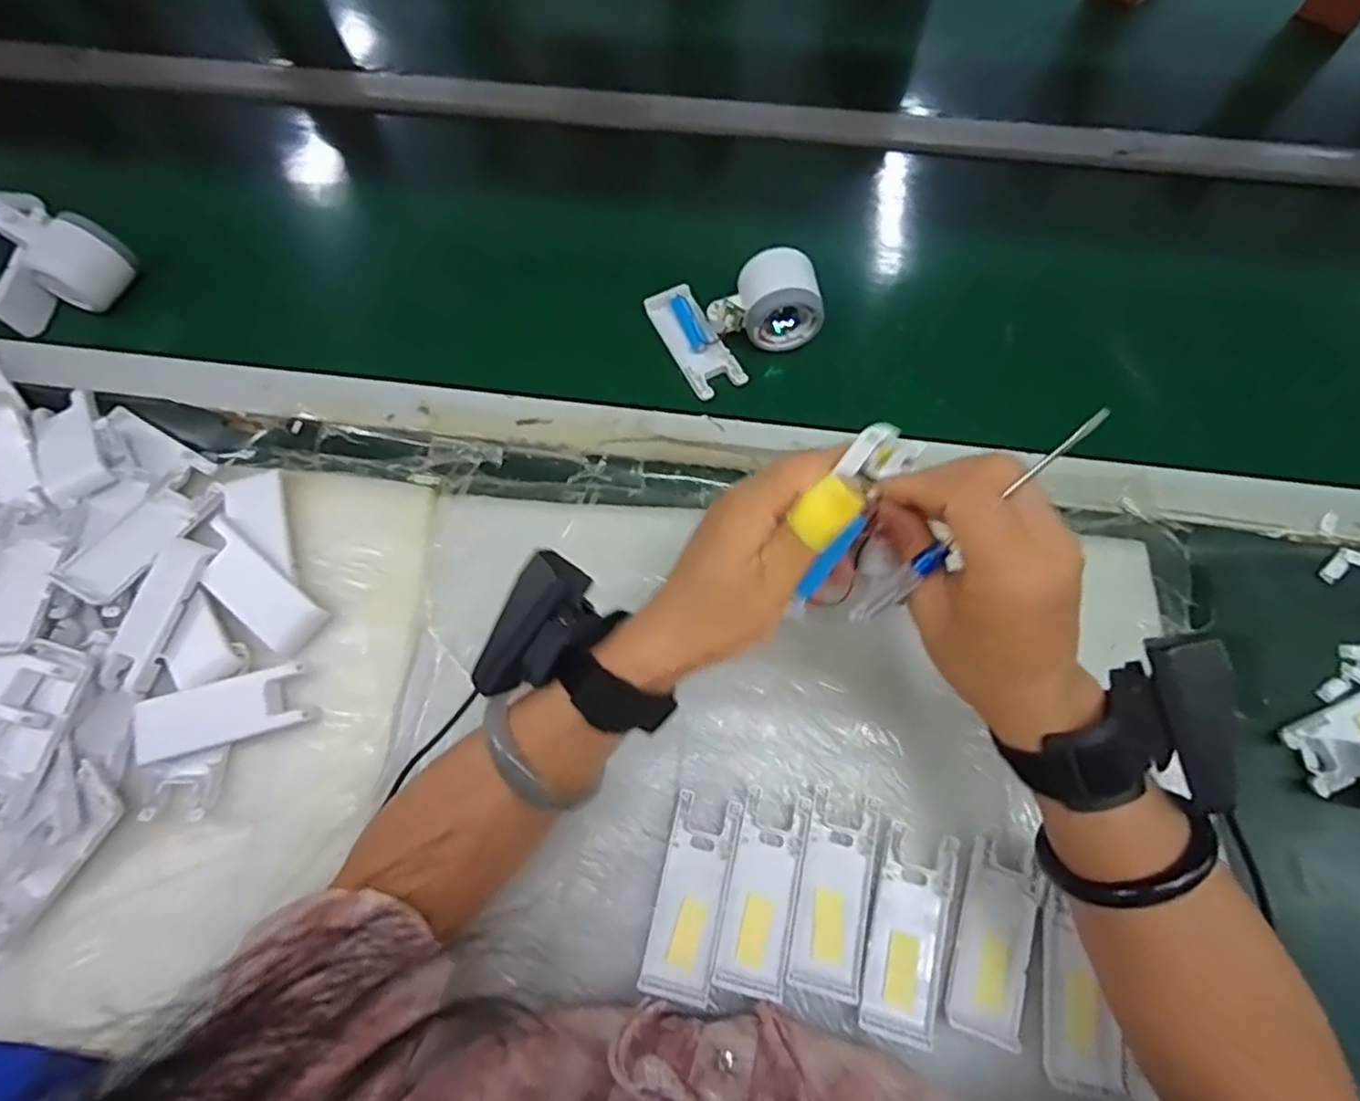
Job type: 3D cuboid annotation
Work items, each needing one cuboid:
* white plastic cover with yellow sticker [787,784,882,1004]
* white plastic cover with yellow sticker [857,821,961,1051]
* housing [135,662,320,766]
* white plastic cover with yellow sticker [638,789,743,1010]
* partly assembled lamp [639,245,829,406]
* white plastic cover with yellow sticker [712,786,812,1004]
[{"bbox_3d":[0.090,0.195,0.380,0.039,0.007,0.103,12,70,6],"label":"white plastic cover with yellow sticker"},{"bbox_3d":[0.128,0.211,0.368,0.041,0.006,0.103,15,70,7],"label":"white plastic cover with yellow sticker"},{"bbox_3d":[-0.286,0.102,0.415,0.100,0.011,0.039,-17,70,-5],"label":"housing"},{"bbox_3d":[0.007,0.197,0.381,0.038,0.006,0.104,12,70,6],"label":"white plastic cover with yellow sticker"},{"bbox_3d":[0.044,-0.188,0.510,0.112,0.049,0.101,-24,70,-7],"label":"partly assembled lamp"},{"bbox_3d":[0.049,0.195,0.380,0.039,0.011,0.103,12,70,6],"label":"white plastic cover with yellow sticker"}]

